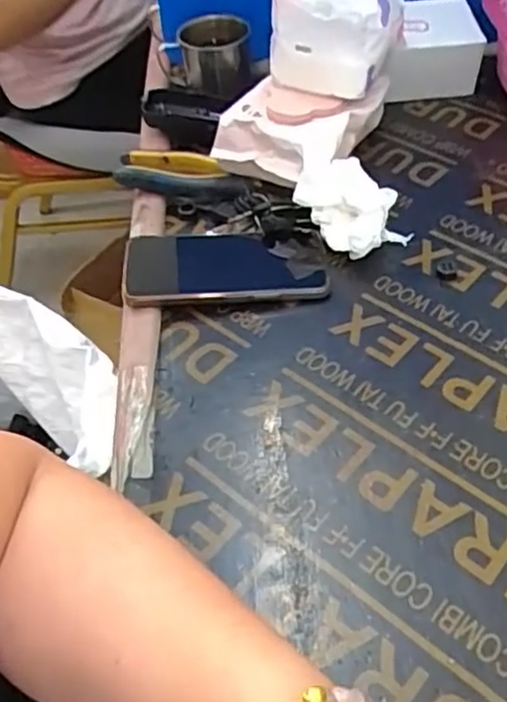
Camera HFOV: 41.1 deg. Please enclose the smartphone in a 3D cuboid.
[{"bbox_3d":[-0.025,-0.070,0.556,0.157,0.012,0.083,-2,44,-6],"label":"smartphone"}]

